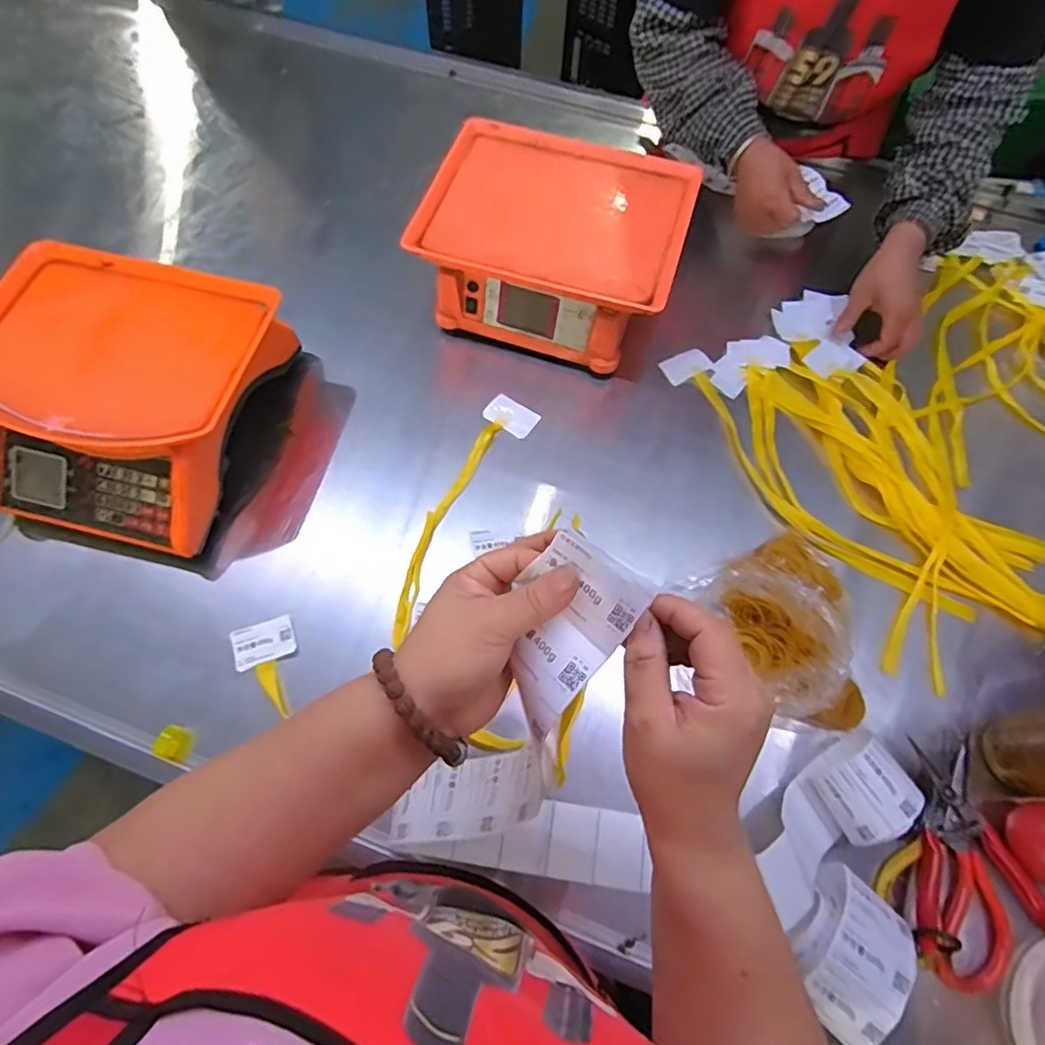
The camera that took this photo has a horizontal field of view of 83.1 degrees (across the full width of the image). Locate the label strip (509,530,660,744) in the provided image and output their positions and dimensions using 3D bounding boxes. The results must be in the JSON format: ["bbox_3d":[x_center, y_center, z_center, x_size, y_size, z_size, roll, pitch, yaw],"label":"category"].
[{"bbox_3d":[0.018,0.057,0.320,0.061,0.018,0.097,39,102,17],"label":"label strip"}]

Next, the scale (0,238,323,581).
[{"bbox_3d":[-0.413,-0.123,0.632,0.281,0.140,0.283,10,66,4],"label":"scale"}]

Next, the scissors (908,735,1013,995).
[{"bbox_3d":[0.388,0.296,0.520,0.083,0.033,0.193,15,67,6],"label":"scissors"}]

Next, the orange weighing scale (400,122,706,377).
[{"bbox_3d":[0.040,-0.334,0.730,0.292,0.126,0.240,17,67,7],"label":"orange weighing scale"}]

